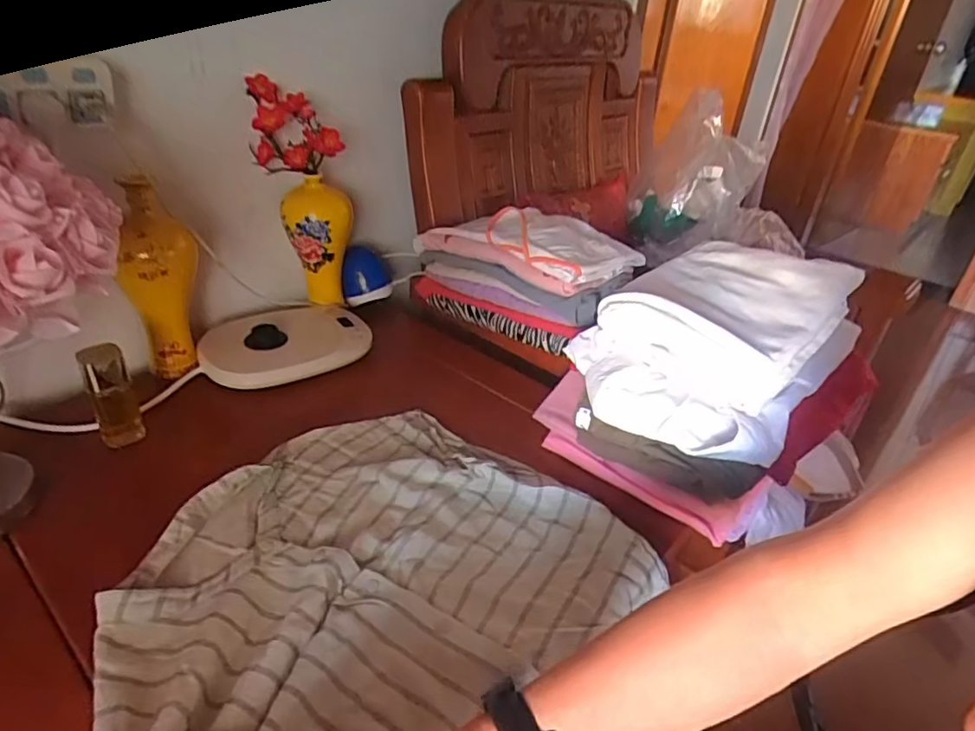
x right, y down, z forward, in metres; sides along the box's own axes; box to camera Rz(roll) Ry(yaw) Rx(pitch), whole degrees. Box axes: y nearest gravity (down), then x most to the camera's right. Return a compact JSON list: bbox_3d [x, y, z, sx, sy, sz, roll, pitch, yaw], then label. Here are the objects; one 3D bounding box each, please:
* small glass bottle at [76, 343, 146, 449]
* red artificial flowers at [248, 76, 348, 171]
[{"bbox_3d":[-0.404,0.035,0.640,0.042,0.107,0.040,-17,38,-32],"label":"small glass bottle"},{"bbox_3d":[-0.246,-0.305,0.766,0.118,0.112,0.046,12,33,10],"label":"red artificial flowers"}]

